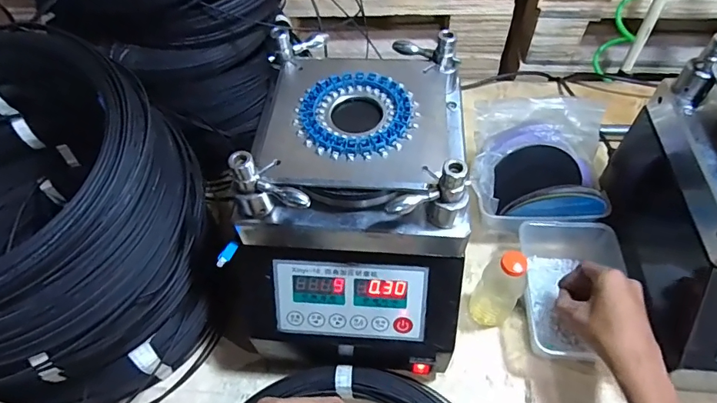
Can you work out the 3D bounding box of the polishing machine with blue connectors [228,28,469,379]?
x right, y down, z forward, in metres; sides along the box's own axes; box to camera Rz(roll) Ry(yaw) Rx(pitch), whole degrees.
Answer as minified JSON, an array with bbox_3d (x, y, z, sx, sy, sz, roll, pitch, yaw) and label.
[{"bbox_3d":[0.006,0.006,0.499,0.209,0.236,0.279,5,56,7],"label":"polishing machine with blue connectors"}]

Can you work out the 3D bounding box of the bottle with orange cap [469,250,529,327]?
[{"bbox_3d":[0.167,0.103,0.535,0.049,0.137,0.054,20,59,16],"label":"bottle with orange cap"}]

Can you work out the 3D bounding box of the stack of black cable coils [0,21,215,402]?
[{"bbox_3d":[-0.323,0.028,0.460,0.282,0.254,0.294,24,60,19],"label":"stack of black cable coils"}]

